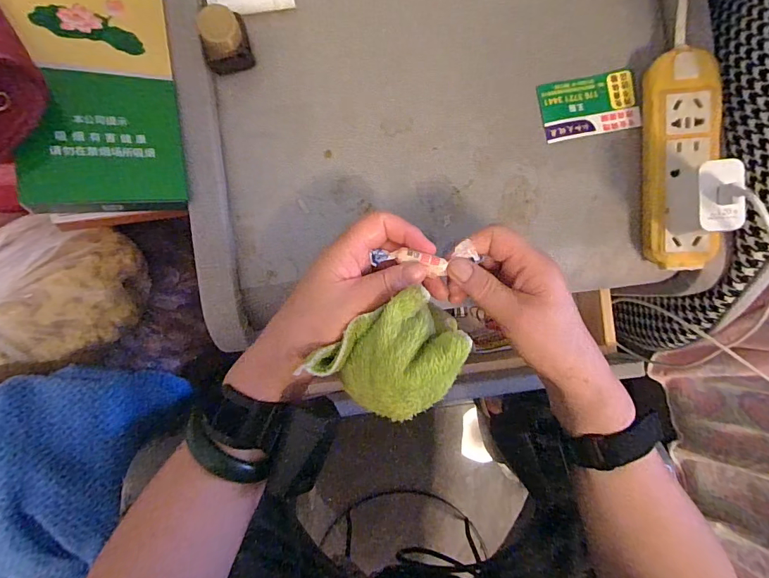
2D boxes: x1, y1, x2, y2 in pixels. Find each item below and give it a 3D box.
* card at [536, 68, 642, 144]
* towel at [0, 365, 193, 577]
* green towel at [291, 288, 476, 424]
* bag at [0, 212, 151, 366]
[{"bbox_3d":[0.184,-0.164,0.371,0.085,0.004,0.053,-11,90,-2],"label":"card"},{"bbox_3d":[-0.384,0.210,0.429,0.214,0.099,0.283,21,89,-2],"label":"towel"},{"bbox_3d":[0.008,0.045,0.271,0.087,0.043,0.072,-44,91,-2],"label":"green towel"},{"bbox_3d":[-0.393,0.001,0.443,0.214,0.095,0.149,-7,90,-2],"label":"bag"}]

